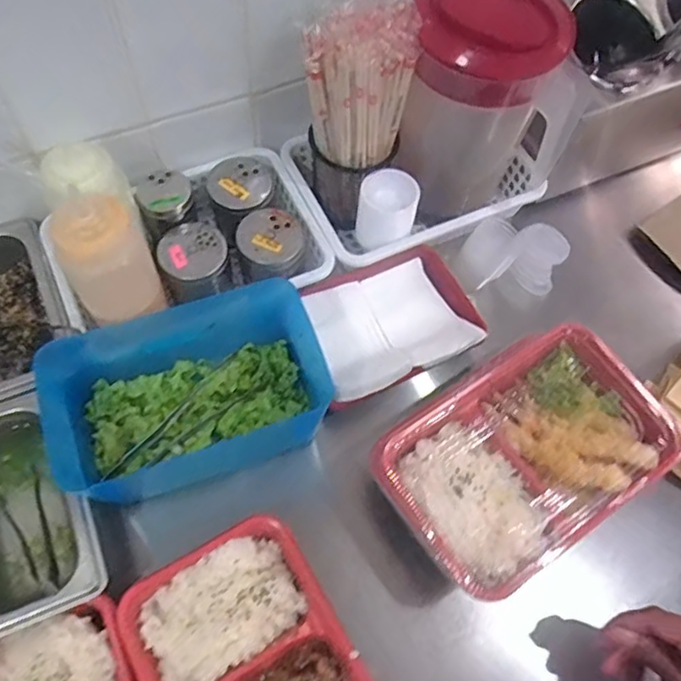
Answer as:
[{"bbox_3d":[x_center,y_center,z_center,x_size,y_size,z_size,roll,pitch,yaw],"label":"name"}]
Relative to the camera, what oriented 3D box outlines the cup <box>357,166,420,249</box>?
[{"bbox_3d":[0.047,-0.130,0.621,0.058,0.071,0.048,9,63,1],"label":"cup"}]

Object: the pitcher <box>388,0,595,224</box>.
[{"bbox_3d":[0.131,-0.222,0.602,0.144,0.209,0.121,-2,64,-5],"label":"pitcher"}]

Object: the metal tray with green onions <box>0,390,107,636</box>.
[{"bbox_3d":[-0.261,0.145,0.499,0.109,0.077,0.178,-29,69,-17],"label":"metal tray with green onions"}]

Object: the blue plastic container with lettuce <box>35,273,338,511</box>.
[{"bbox_3d":[-0.125,0.042,0.528,0.211,0.097,0.132,-15,66,-11],"label":"blue plastic container with lettuce"}]

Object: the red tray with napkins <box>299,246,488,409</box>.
[{"bbox_3d":[0.046,-0.025,0.587,0.164,0.033,0.133,-24,68,-15],"label":"red tray with napkins"}]

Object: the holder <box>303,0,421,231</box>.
[{"bbox_3d":[0.013,-0.208,0.575,0.079,0.205,0.080,42,68,16],"label":"holder"}]

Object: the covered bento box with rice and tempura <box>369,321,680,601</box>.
[{"bbox_3d":[0.145,0.090,0.497,0.220,0.049,0.147,-30,69,-17],"label":"covered bento box with rice and tempura"}]

